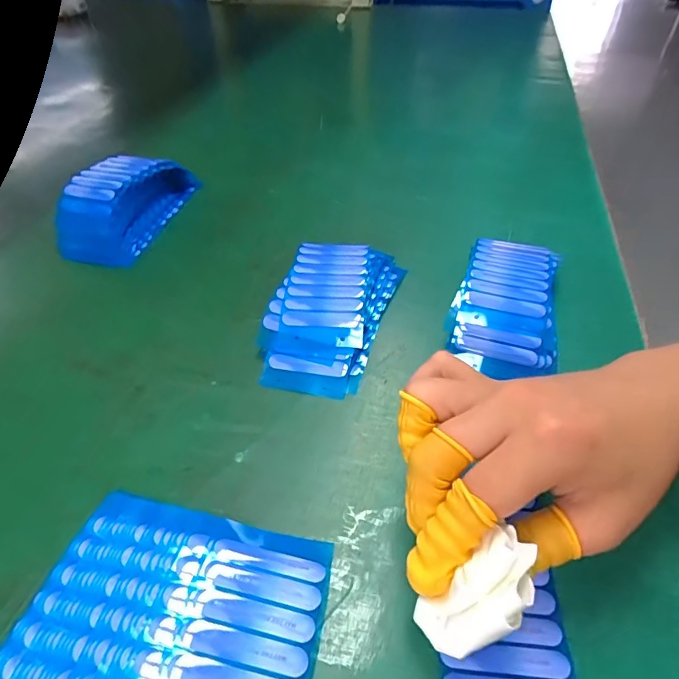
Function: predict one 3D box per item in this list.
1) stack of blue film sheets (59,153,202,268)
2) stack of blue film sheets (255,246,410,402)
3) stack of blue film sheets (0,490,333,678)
[{"bbox_3d":[-0.198,-0.127,0.430,0.068,0.056,0.137,10,46,12],"label":"stack of blue film sheets"},{"bbox_3d":[-0.006,-0.024,0.330,0.072,0.033,0.132,12,47,14],"label":"stack of blue film sheets"},{"bbox_3d":[-0.075,0.127,0.192,0.127,0.019,0.116,8,46,11],"label":"stack of blue film sheets"}]

